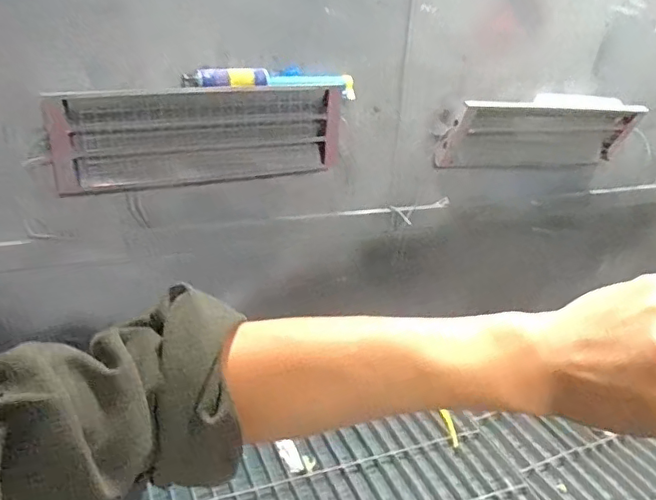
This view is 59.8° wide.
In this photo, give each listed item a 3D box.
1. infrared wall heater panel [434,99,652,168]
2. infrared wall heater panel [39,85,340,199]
[{"bbox_3d":[0.601,-0.332,1.638,0.645,0.220,0.068,-5,52,-24],"label":"infrared wall heater panel"},{"bbox_3d":[-0.274,-0.253,1.279,0.642,0.237,0.035,-9,41,-21],"label":"infrared wall heater panel"}]

